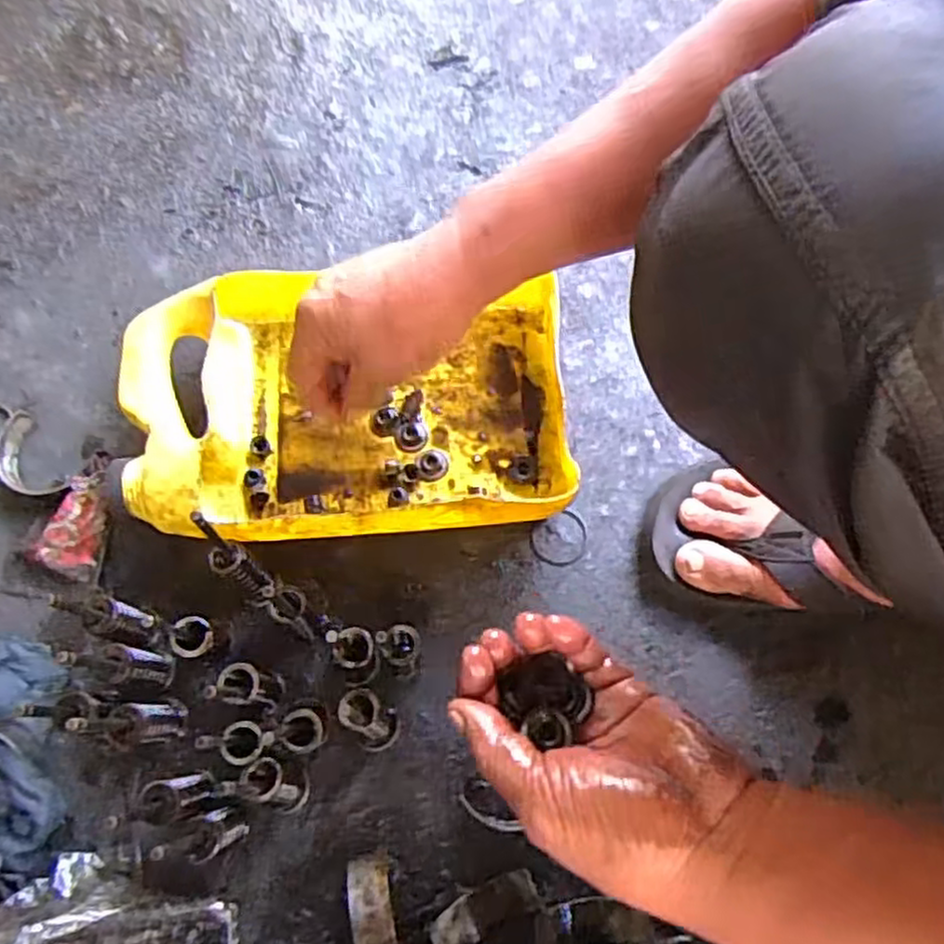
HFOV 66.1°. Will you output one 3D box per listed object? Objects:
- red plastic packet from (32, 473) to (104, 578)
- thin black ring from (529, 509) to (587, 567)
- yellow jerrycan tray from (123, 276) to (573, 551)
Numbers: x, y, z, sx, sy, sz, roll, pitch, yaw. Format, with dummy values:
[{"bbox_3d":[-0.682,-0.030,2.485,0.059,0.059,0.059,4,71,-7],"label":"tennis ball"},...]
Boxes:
[{"bbox_3d":[-0.260,0.036,0.481,0.034,0.026,0.061,21,71,5],"label":"red plastic packet"},{"bbox_3d":[0.060,0.047,0.500,0.040,0.004,0.036,-17,72,-8],"label":"thin black ring"},{"bbox_3d":[-0.076,-0.045,0.495,0.292,0.069,0.183,-3,70,-3],"label":"yellow jerrycan tray"}]

